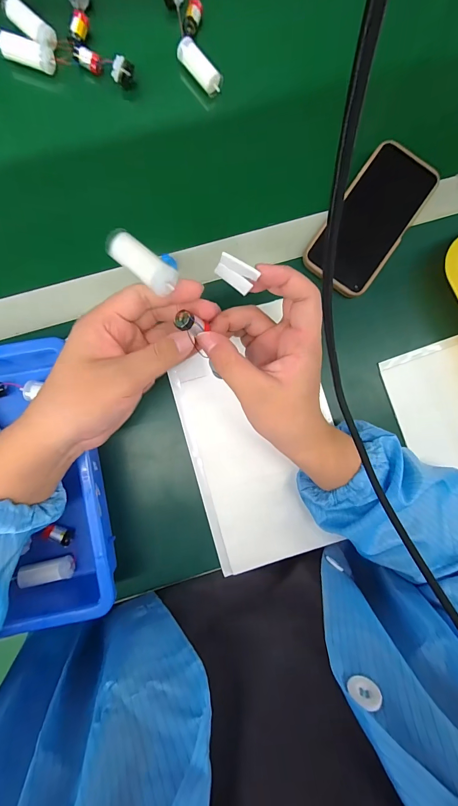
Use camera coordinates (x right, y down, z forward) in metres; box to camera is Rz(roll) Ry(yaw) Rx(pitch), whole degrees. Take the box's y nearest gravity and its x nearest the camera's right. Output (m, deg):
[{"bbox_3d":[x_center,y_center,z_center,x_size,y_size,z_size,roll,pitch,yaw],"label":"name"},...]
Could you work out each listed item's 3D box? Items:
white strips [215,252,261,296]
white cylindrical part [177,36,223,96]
[{"bbox_3d":[0.005,-0.094,0.245,0.029,0.029,0.010,31,88,-3],"label":"white strips"},{"bbox_3d":[-0.031,-0.358,0.358,0.053,0.015,0.018,39,88,-19],"label":"white cylindrical part"}]

